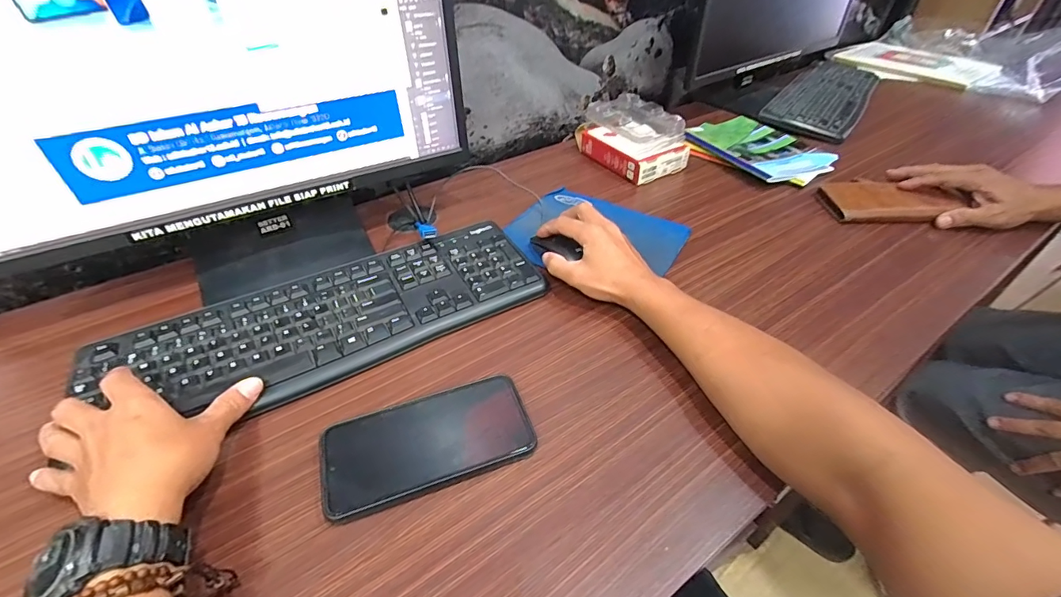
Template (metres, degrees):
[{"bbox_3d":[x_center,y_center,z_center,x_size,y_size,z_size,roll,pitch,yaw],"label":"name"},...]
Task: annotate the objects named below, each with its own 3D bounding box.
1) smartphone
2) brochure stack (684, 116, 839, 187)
[{"bbox_3d":[-0.081,0.114,0.360,0.160,0.016,0.074,-14,45,-15],"label":"smartphone"},{"bbox_3d":[0.362,-0.251,0.735,0.168,0.020,0.225,-22,47,-22],"label":"brochure stack"}]

